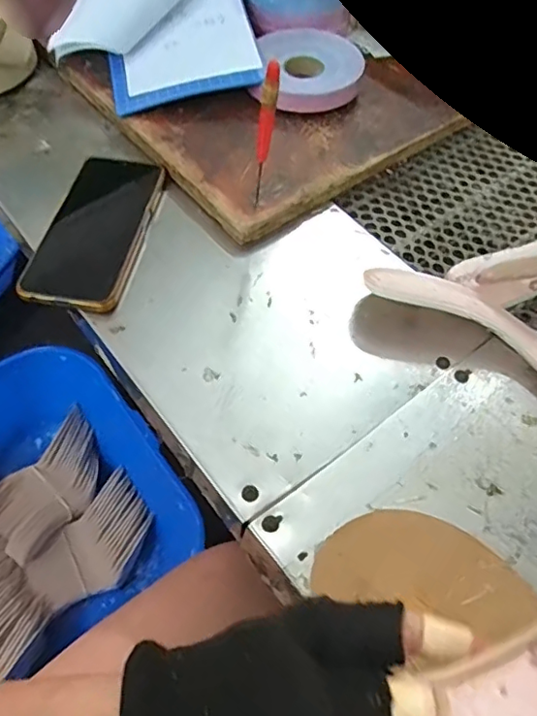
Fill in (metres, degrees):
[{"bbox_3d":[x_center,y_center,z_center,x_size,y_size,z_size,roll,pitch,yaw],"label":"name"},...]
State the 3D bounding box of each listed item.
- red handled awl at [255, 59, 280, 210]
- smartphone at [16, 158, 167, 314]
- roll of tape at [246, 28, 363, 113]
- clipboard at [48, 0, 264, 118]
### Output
[{"bbox_3d":[-0.002,-0.161,0.423,0.012,0.116,0.012,3,56,-1],"label":"red handled awl"},{"bbox_3d":[-0.140,-0.107,0.469,0.079,0.012,0.164,9,56,3],"label":"smartphone"},{"bbox_3d":[0.038,-0.276,0.549,0.099,0.029,0.101,2,56,-4],"label":"roll of tape"},{"bbox_3d":[-0.112,-0.322,0.561,0.187,0.029,0.195,-14,73,-5],"label":"clipboard"}]

